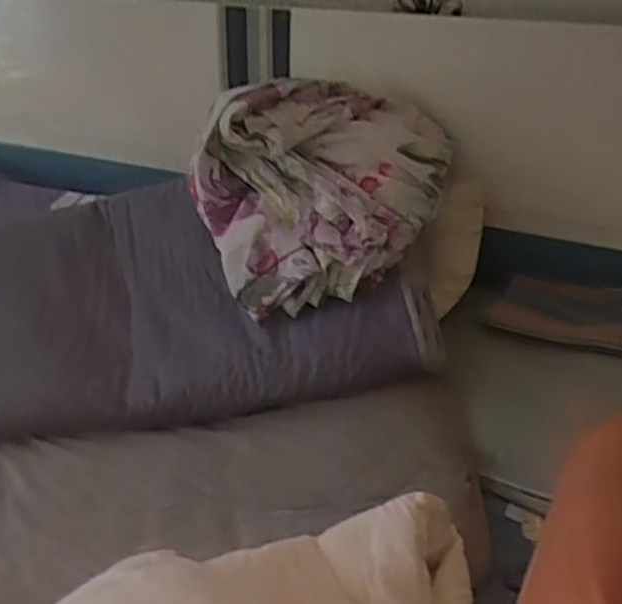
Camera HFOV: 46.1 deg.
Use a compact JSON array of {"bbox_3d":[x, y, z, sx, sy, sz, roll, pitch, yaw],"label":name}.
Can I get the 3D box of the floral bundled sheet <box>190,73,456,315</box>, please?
[{"bbox_3d":[0.014,-0.188,1.254,0.438,0.276,0.263,0,38,8],"label":"floral bundled sheet"}]

